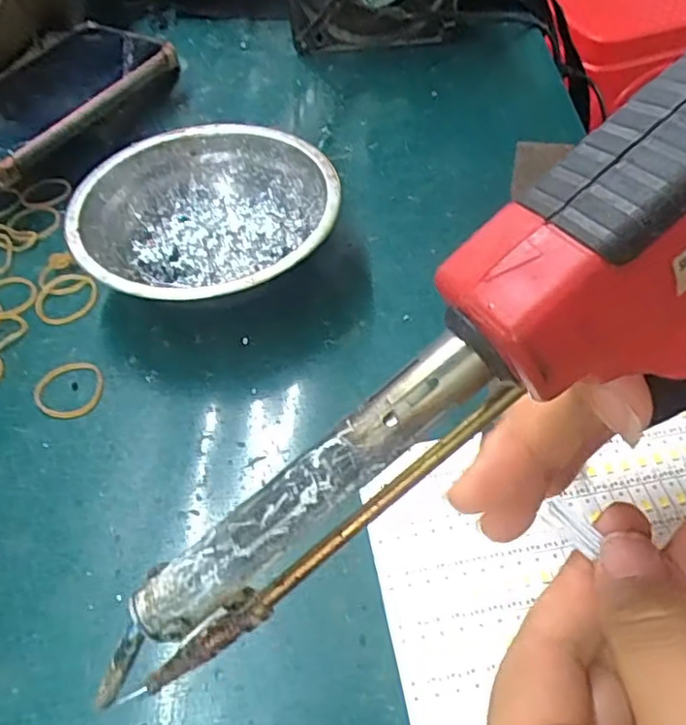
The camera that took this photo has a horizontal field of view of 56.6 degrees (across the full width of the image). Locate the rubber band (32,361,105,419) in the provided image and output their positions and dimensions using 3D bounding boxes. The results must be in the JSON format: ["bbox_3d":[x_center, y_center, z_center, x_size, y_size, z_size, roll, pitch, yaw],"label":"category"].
[{"bbox_3d":[-0.121,0.012,0.283,0.029,0.005,0.029,-3,50,4],"label":"rubber band"}]

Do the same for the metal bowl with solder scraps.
[{"bbox_3d":[-0.064,-0.065,0.316,0.122,0.043,0.122,-3,50,4],"label":"metal bowl with solder scraps"}]

